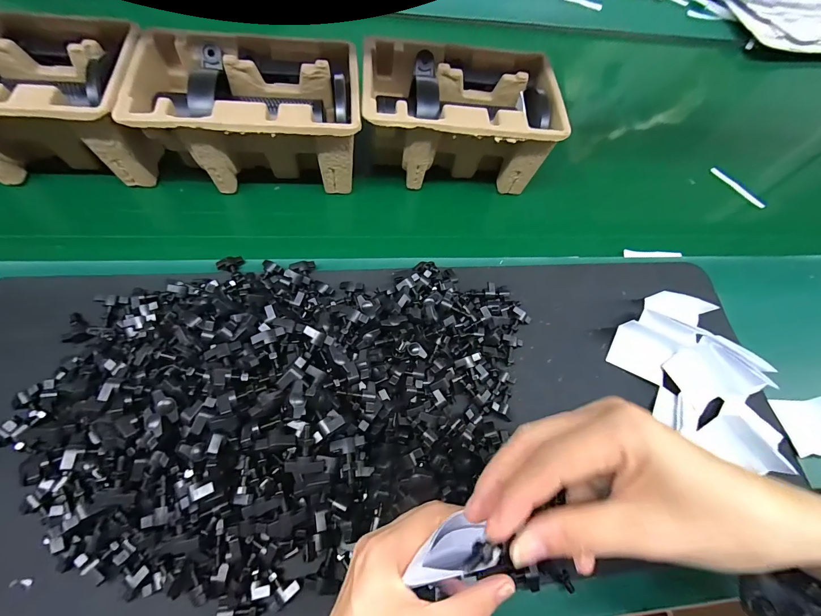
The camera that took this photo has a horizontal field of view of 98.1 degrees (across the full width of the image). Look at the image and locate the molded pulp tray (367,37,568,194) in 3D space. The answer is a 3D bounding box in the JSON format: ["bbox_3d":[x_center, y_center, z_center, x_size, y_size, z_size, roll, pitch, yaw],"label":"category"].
[{"bbox_3d":[0.057,-0.228,0.439,0.217,0.105,0.144,-2,63,-5],"label":"molded pulp tray"}]

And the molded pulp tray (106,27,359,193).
[{"bbox_3d":[-0.169,-0.212,0.406,0.223,0.109,0.131,-4,64,-6],"label":"molded pulp tray"}]

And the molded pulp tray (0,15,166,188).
[{"bbox_3d":[-0.393,-0.215,0.379,0.229,0.109,0.145,-3,64,-5],"label":"molded pulp tray"}]

